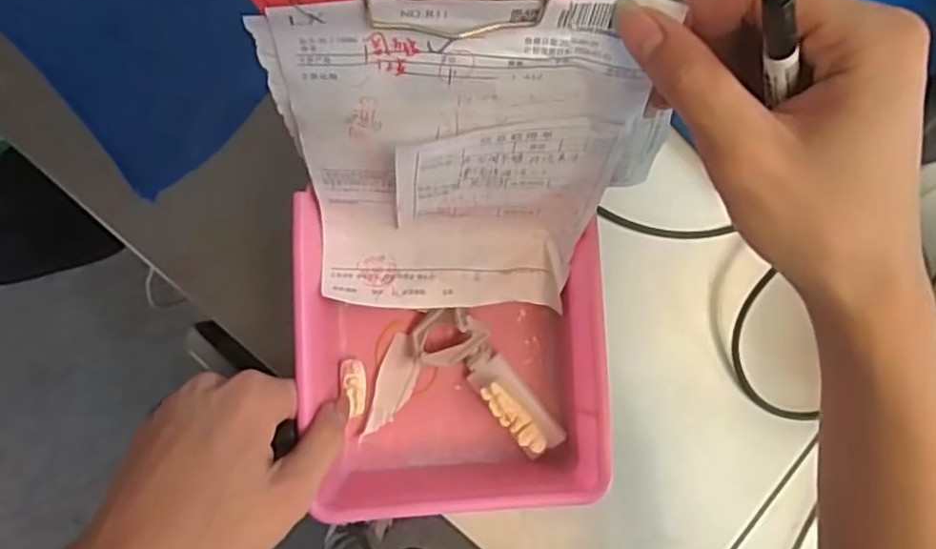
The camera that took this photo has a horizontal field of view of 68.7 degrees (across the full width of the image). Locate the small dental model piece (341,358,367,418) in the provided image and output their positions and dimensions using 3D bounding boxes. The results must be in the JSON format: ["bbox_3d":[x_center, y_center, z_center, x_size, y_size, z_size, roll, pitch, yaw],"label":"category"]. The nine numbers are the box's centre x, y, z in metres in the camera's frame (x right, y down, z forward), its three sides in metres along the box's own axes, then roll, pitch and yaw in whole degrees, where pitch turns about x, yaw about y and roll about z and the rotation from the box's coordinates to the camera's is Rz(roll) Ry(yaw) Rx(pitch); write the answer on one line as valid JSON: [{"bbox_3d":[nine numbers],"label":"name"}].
[{"bbox_3d":[-0.065,0.065,0.391,0.013,0.010,0.032,-5,87,-7],"label":"small dental model piece"}]

